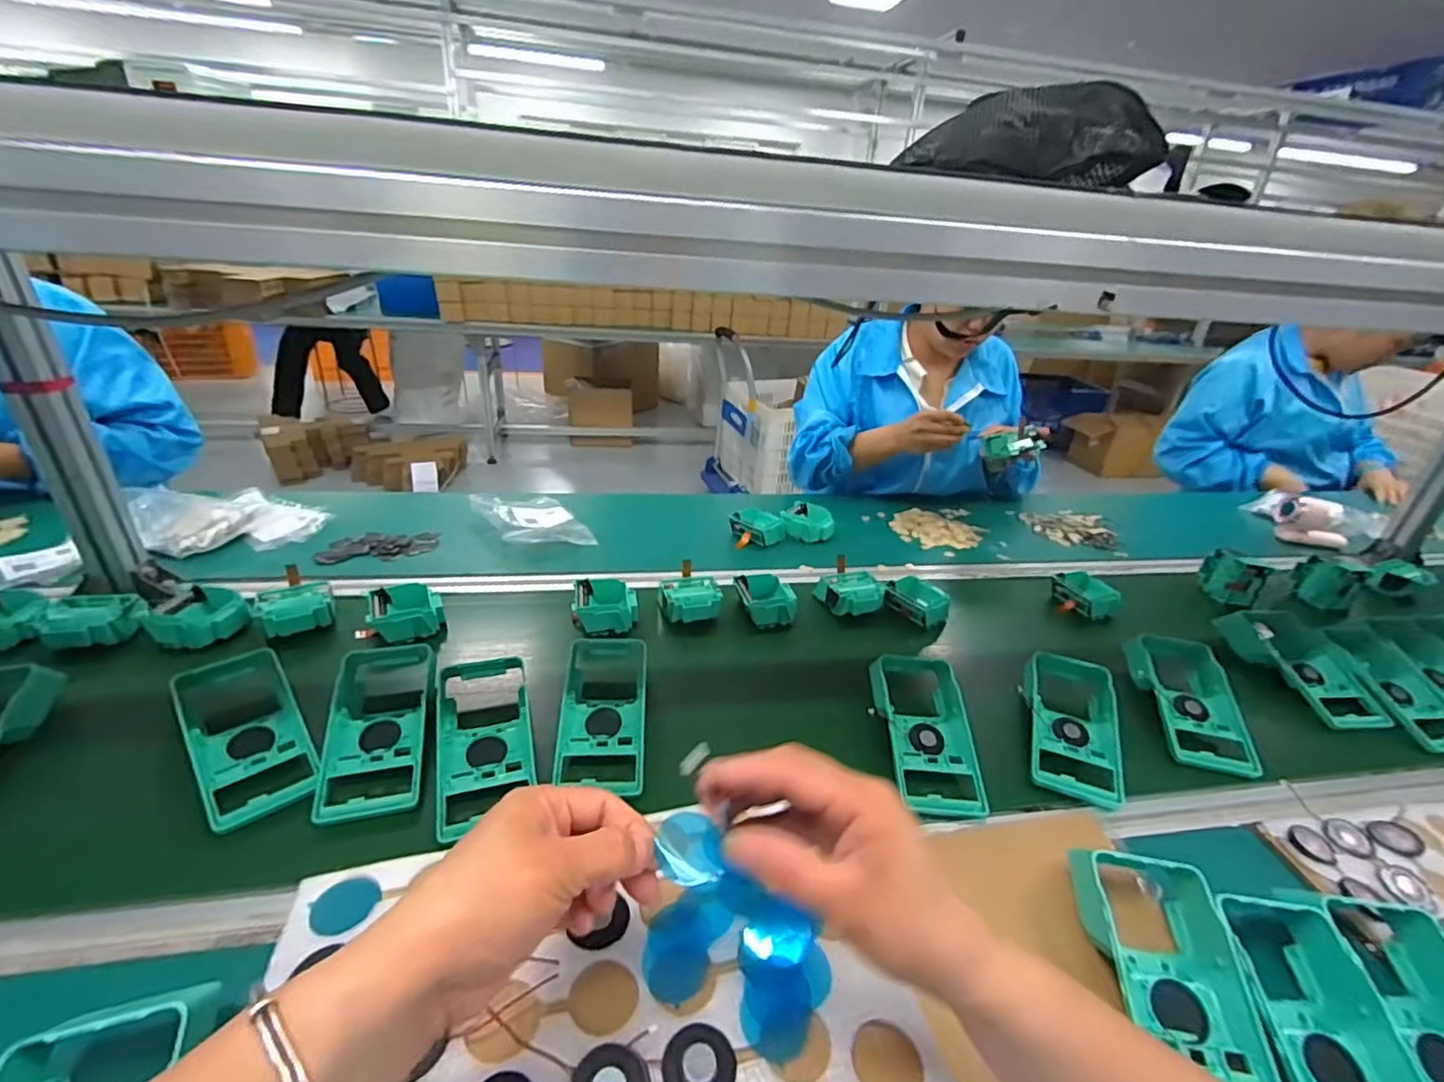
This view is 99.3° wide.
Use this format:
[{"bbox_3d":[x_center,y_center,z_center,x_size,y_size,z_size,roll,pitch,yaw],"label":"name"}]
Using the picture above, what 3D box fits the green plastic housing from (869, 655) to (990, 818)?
[{"bbox_3d":[0.207,0.193,0.627,0.086,0.035,0.183,2,39,0],"label":"green plastic housing"}]

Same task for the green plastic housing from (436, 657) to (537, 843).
[{"bbox_3d":[-0.223,0.175,0.579,0.082,0.044,0.184,-6,29,-19],"label":"green plastic housing"}]

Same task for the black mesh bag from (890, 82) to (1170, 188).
[{"bbox_3d":[0.234,-0.321,0.484,0.097,0.066,0.200,-12,32,-30],"label":"black mesh bag"}]

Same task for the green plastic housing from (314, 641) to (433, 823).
[{"bbox_3d":[-0.318,0.170,0.578,0.087,0.034,0.186,-7,43,-15],"label":"green plastic housing"}]

